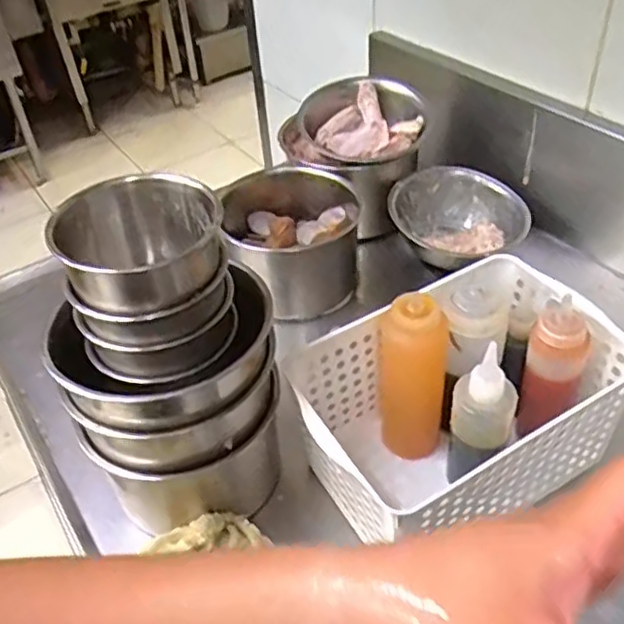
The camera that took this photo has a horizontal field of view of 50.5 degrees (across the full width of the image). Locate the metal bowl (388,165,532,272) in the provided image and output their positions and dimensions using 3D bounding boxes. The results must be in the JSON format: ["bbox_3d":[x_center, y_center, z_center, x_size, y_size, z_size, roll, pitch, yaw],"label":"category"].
[{"bbox_3d":[0.189,-0.128,0.871,0.162,0.078,0.162,0,42,6],"label":"metal bowl"}]

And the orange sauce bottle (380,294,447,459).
[{"bbox_3d":[0.092,0.056,0.607,0.059,0.176,0.052,1,42,7],"label":"orange sauce bottle"}]

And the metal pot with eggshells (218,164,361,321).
[{"bbox_3d":[-0.026,-0.090,0.823,0.148,0.125,0.148,-3,42,3],"label":"metal pot with eggshells"}]

